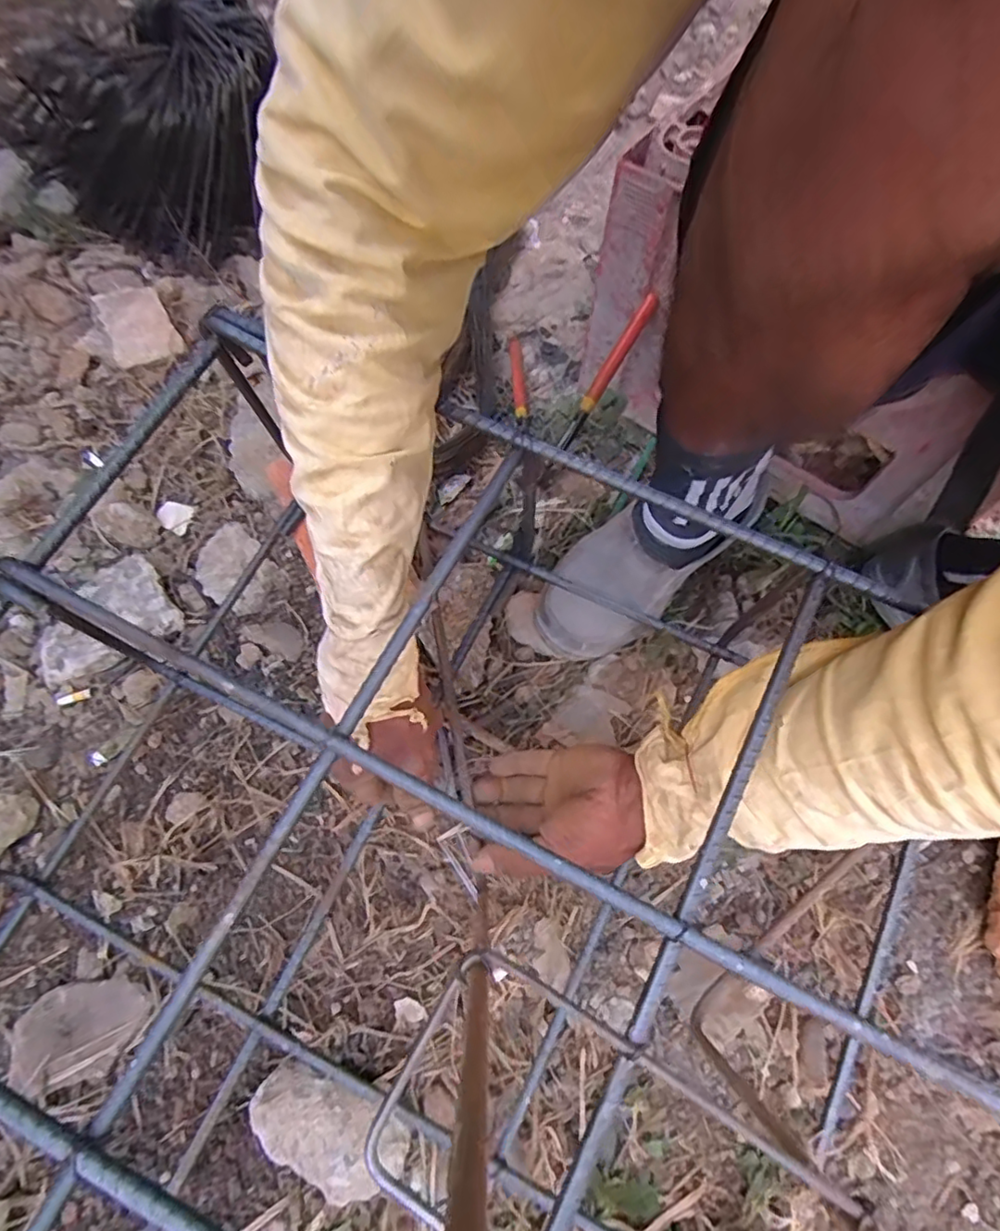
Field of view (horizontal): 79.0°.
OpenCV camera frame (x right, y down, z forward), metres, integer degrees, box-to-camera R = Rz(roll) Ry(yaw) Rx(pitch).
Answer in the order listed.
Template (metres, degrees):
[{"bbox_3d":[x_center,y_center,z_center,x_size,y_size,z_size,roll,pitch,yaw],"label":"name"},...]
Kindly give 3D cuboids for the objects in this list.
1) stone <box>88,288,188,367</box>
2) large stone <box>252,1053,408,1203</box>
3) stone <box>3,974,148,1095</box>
[{"bbox_3d":[-0.420,-0.339,0.701,0.071,0.022,0.103,-30,72,-11],"label":"stone"},{"bbox_3d":[-0.115,0.344,0.408,0.106,0.035,0.060,20,70,7],"label":"large stone"},{"bbox_3d":[-0.300,0.296,0.433,0.090,0.011,0.060,-14,70,-6],"label":"stone"}]

